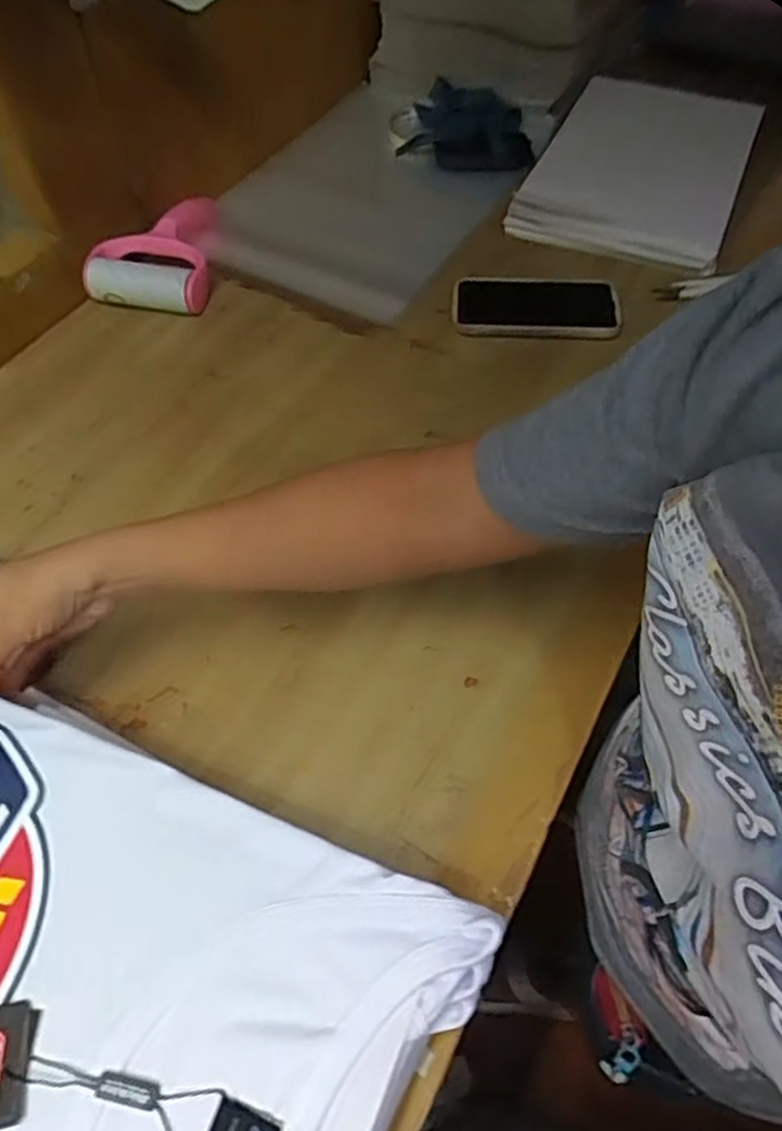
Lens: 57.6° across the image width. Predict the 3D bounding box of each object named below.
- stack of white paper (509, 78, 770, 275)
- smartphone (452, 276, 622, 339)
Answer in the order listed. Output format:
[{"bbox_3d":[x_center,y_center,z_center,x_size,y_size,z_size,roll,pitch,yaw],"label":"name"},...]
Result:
[{"bbox_3d":[0.290,-0.466,0.818,0.215,0.029,0.344,20,60,12],"label":"stack of white paper"},{"bbox_3d":[0.141,-0.255,0.696,0.158,0.013,0.086,0,57,0],"label":"smartphone"}]

